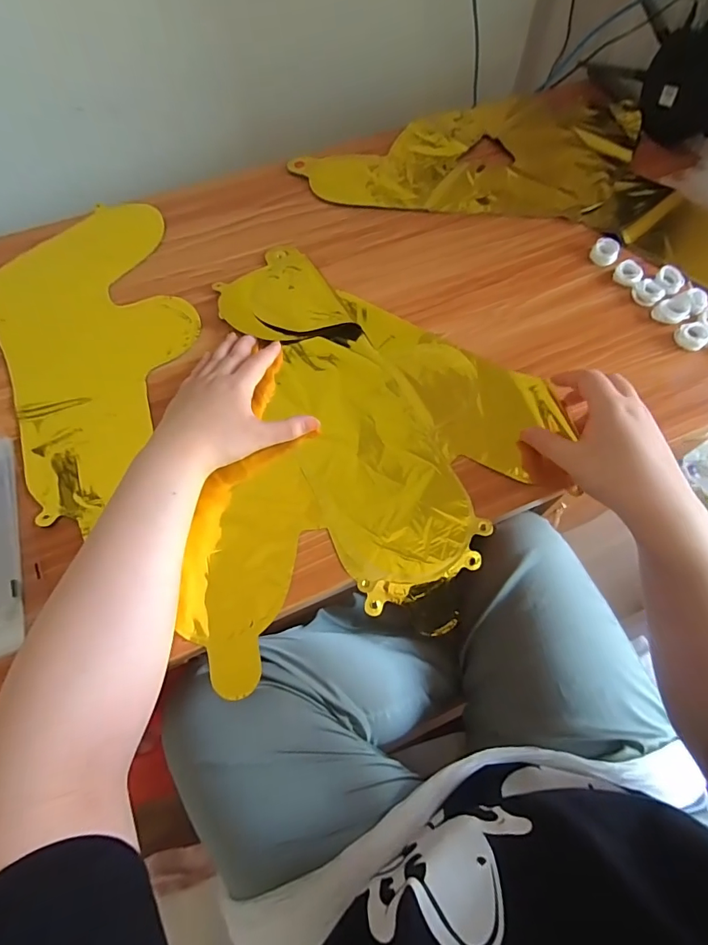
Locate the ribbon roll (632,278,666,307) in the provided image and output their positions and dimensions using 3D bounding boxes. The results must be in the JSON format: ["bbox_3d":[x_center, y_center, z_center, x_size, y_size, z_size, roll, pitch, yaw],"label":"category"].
[{"bbox_3d":[0.321,-0.197,0.482,0.030,0.010,0.030,-1,66,1],"label":"ribbon roll"}]

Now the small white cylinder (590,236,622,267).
[{"bbox_3d":[0.290,-0.254,0.508,0.029,0.016,0.031,34,71,15],"label":"small white cylinder"}]

